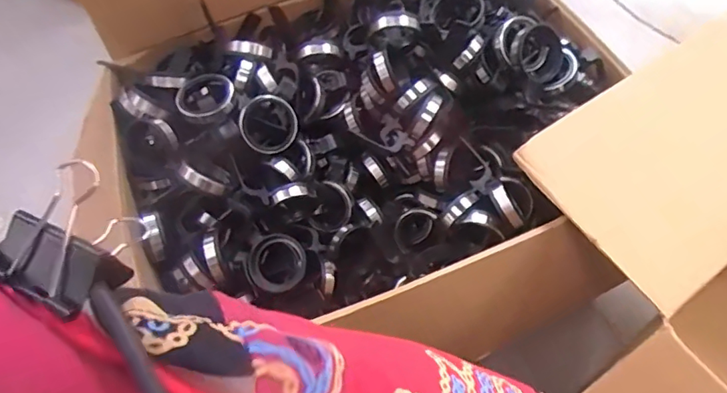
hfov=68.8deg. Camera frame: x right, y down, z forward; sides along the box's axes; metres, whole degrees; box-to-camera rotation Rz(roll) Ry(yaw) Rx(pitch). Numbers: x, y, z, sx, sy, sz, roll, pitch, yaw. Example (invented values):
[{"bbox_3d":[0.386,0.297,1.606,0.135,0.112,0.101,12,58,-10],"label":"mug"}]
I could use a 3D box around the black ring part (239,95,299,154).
[{"bbox_3d":[-0.117,-0.089,0.658,0.070,0.030,0.071,-1,96,-8],"label":"black ring part"}]

